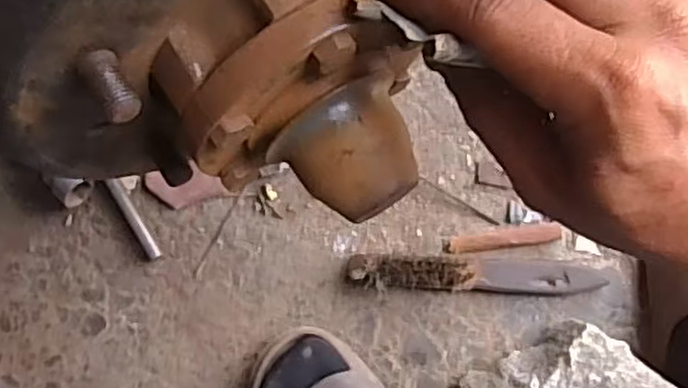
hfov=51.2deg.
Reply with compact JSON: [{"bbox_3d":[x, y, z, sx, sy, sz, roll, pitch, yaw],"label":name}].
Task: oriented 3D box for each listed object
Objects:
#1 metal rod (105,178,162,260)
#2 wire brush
[{"bbox_3d":[-0.212,0.024,0.725,0.014,0.017,0.096,-33,82,2],"label":"metal rod"},{"bbox_3d":[0.125,0.076,0.679,0.236,0.050,0.031,2,85,6],"label":"wire brush"}]

